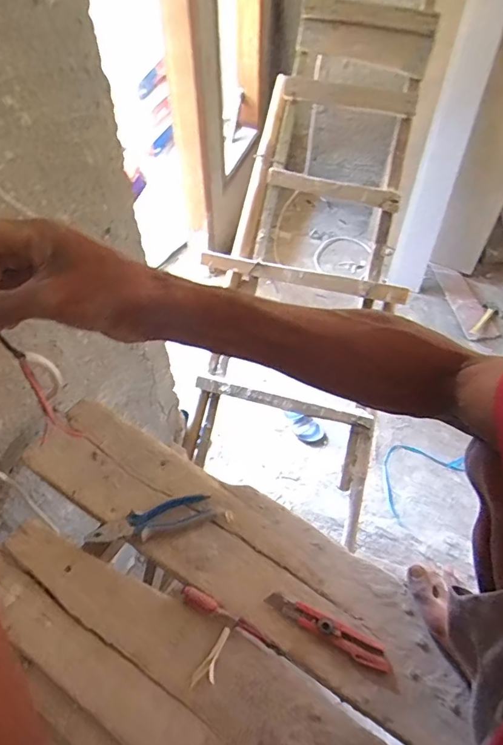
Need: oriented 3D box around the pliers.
[{"bbox_3d":[-0.153,0.223,0.708,0.182,0.018,0.042,-15,57,-11],"label":"pliers"}]

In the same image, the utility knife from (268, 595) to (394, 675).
[{"bbox_3d":[0.103,0.345,0.627,0.173,0.011,0.033,21,58,13],"label":"utility knife"}]

